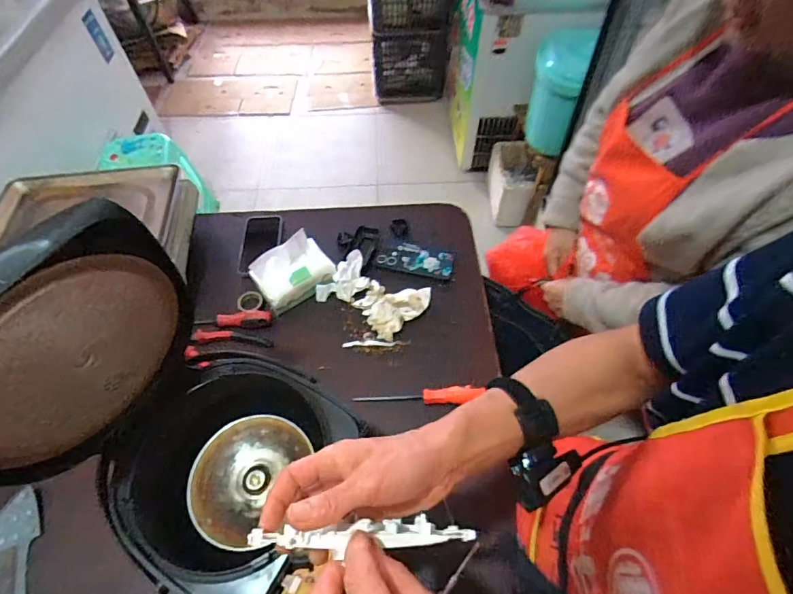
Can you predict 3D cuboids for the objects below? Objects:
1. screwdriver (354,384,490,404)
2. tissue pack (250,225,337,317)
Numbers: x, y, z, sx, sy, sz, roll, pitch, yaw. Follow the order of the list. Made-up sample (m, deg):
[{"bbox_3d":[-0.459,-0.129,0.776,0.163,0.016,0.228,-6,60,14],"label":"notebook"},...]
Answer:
[{"bbox_3d":[0.036,0.167,0.719,0.208,0.026,0.025,-7,56,11],"label":"screwdriver"},{"bbox_3d":[-0.196,-0.048,0.816,0.143,0.083,0.083,-35,63,-21],"label":"tissue pack"}]

